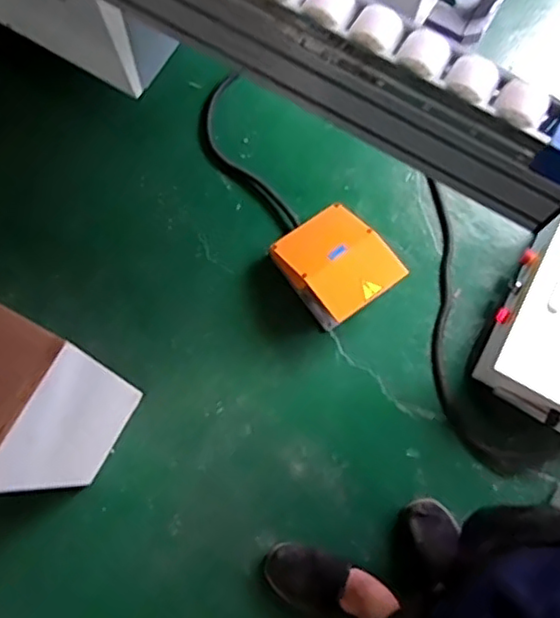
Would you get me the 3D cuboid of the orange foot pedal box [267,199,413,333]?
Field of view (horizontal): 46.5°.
[{"bbox_3d":[0.112,-0.091,1.287,0.183,0.118,0.216,-38,80,-11],"label":"orange foot pedal box"}]

